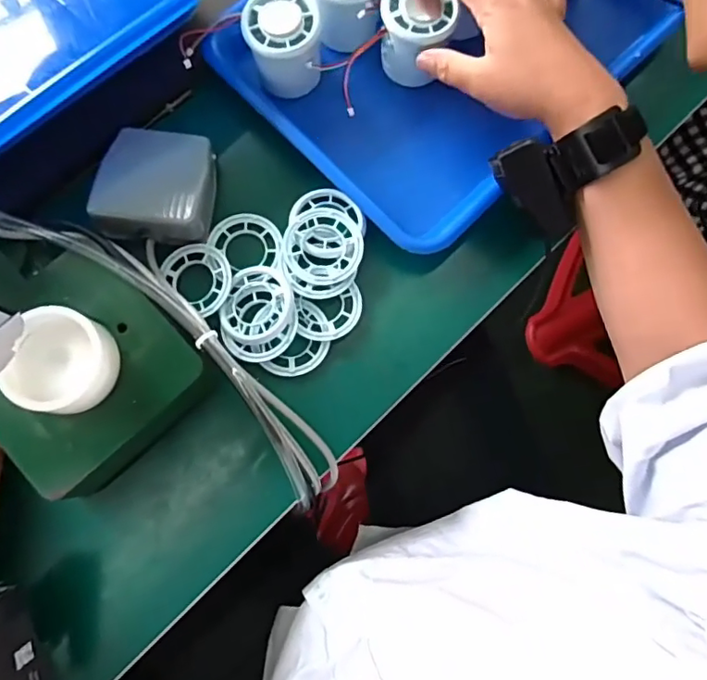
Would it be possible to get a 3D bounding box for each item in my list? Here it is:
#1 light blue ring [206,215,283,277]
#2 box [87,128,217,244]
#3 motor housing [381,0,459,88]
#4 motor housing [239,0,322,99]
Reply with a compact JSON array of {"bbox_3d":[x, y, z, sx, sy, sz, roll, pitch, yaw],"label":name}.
[{"bbox_3d":[-0.080,-0.072,0.410,0.054,0.010,0.048,-5,70,-4],"label":"light blue ring"},{"bbox_3d":[-0.146,-0.116,0.403,0.077,0.030,0.080,6,78,0],"label":"box"},{"bbox_3d":[0.048,-0.234,0.420,0.055,0.055,0.055,7,78,0],"label":"motor housing"},{"bbox_3d":[-0.053,-0.225,0.416,0.054,0.051,0.054,0,78,-1],"label":"motor housing"}]

